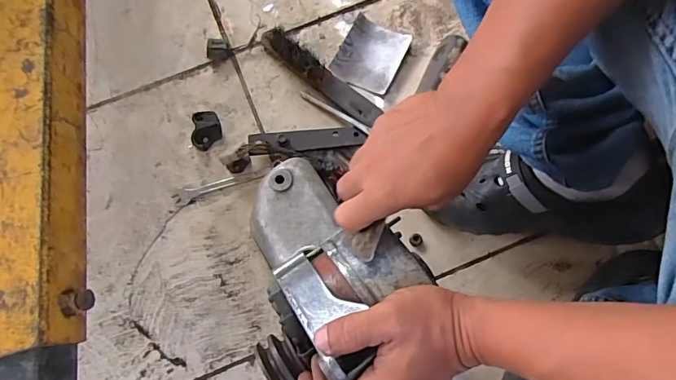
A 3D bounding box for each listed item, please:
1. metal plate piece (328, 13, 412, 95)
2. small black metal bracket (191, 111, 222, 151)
[{"bbox_3d":[0.048,-0.197,0.659,0.086,0.012,0.103,24,76,7],"label":"metal plate piece"},{"bbox_3d":[-0.182,-0.084,0.635,0.038,0.011,0.057,-7,74,-1],"label":"small black metal bracket"}]

